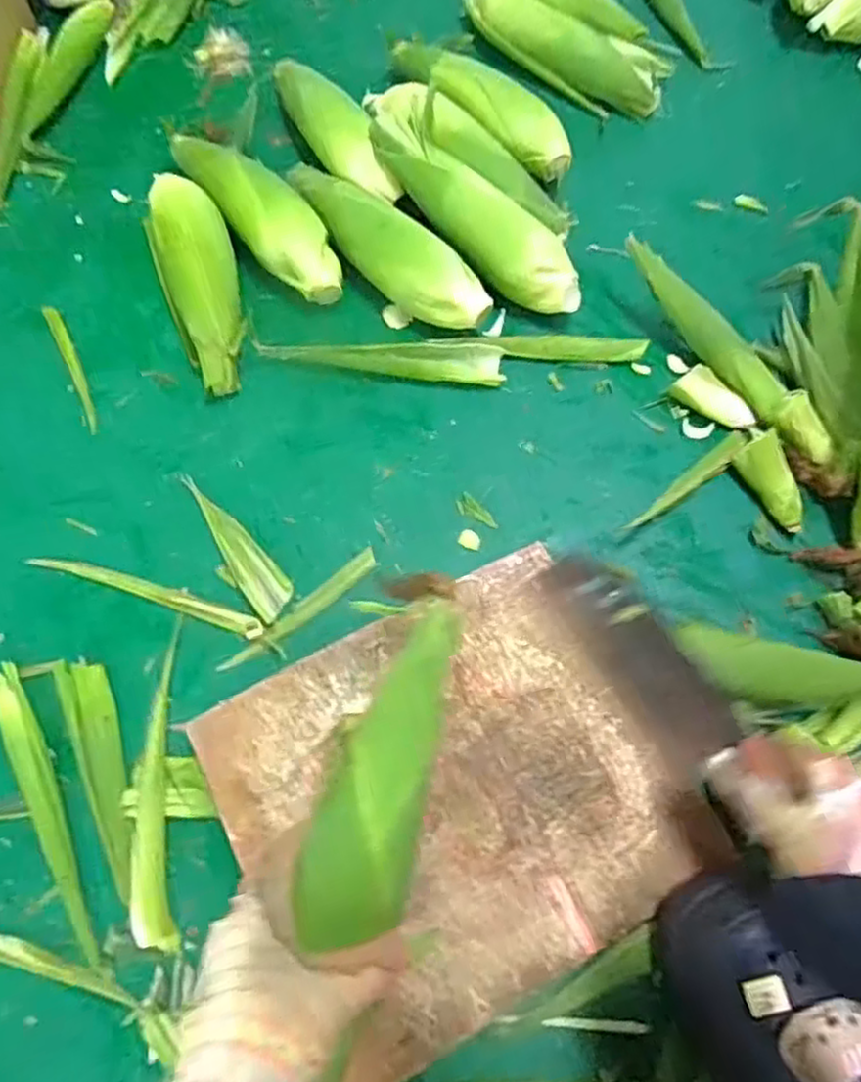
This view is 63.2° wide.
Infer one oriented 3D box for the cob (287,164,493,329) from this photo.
[{"bbox_3d":[-0.049,-0.273,0.636,0.055,0.048,0.252,-41,74,-15],"label":"cob"}]

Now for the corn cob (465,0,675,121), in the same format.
[{"bbox_3d":[0.139,-0.540,0.767,0.251,0.051,0.072,33,71,12],"label":"corn cob"}]

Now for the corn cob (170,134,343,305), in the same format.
[{"bbox_3d":[-0.165,-0.313,0.669,0.063,0.066,0.250,-38,73,-14],"label":"corn cob"}]

